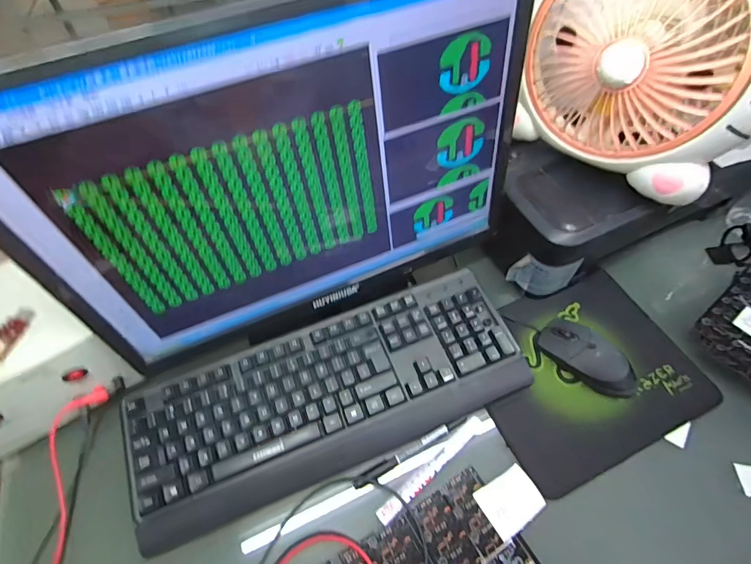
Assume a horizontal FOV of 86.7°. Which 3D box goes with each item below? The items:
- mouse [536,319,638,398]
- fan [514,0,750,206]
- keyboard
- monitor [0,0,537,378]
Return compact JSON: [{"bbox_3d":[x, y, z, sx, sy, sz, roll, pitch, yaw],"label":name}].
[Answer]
[{"bbox_3d":[0.250,0.087,0.465,0.057,0.034,0.114,-39,64,-21],"label":"mouse"},{"bbox_3d":[0.252,-0.222,0.380,0.094,0.229,0.249,-34,62,-18],"label":"fan"},{"bbox_3d":[-0.047,0.123,0.451,0.435,0.039,0.161,-20,58,-10],"label":"keyboard"},{"bbox_3d":[-0.058,-0.082,0.364,0.452,0.286,0.068,-20,58,-11],"label":"monitor"}]

